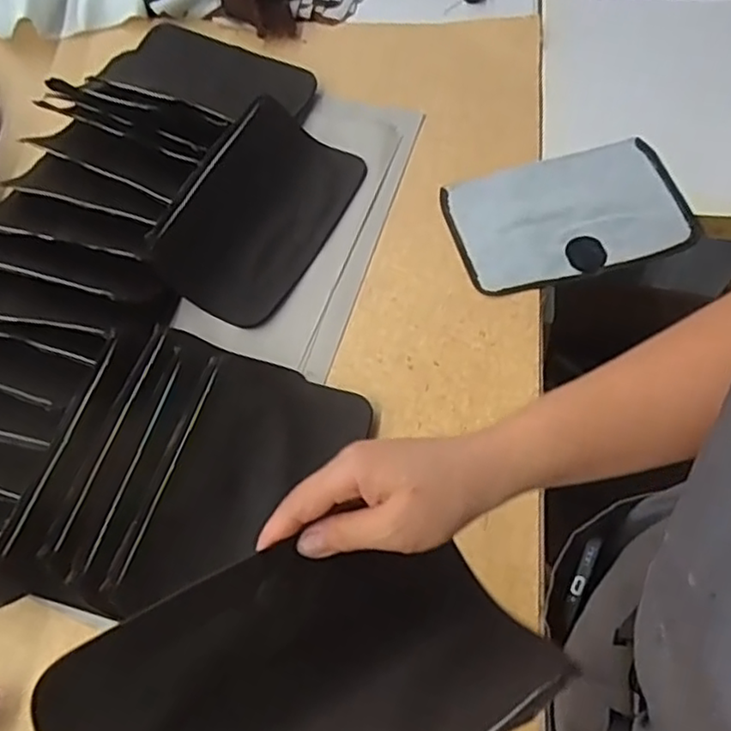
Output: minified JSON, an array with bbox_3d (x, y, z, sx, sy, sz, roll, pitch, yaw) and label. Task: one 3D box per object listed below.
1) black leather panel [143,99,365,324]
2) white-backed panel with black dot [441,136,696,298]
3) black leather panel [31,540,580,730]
[{"bbox_3d":[-0.103,-0.151,0.651,0.135,0.019,0.222,37,66,-13],"label":"black leather panel"},{"bbox_3d":[0.196,-0.149,0.646,0.219,0.013,0.141,-13,64,-3],"label":"white-backed panel with black dot"},{"bbox_3d":[-0.019,0.143,0.305,0.217,0.025,0.128,-18,55,-36],"label":"black leather panel"}]

